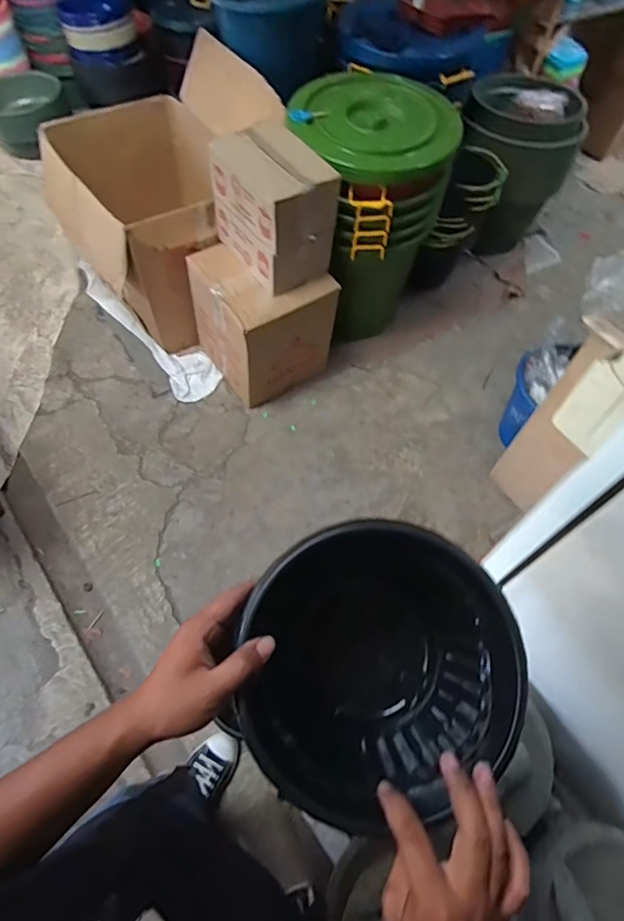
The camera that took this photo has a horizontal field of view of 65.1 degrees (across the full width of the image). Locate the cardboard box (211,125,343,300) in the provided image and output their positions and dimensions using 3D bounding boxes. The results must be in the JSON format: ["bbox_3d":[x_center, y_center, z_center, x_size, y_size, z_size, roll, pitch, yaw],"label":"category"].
[{"bbox_3d":[-0.111,-0.715,1.396,0.228,0.313,0.287,-31,64,-21],"label":"cardboard box"}]

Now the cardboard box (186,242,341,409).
[{"bbox_3d":[-0.169,-0.475,1.691,0.359,0.438,0.334,-31,65,-21],"label":"cardboard box"}]

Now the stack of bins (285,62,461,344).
[{"bbox_3d":[0.140,-0.806,1.677,0.439,0.720,0.439,-35,66,-23],"label":"stack of bins"}]

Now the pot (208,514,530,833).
[{"bbox_3d":[0.052,0.190,0.457,0.211,0.194,0.215,1,66,-3],"label":"pot"}]

